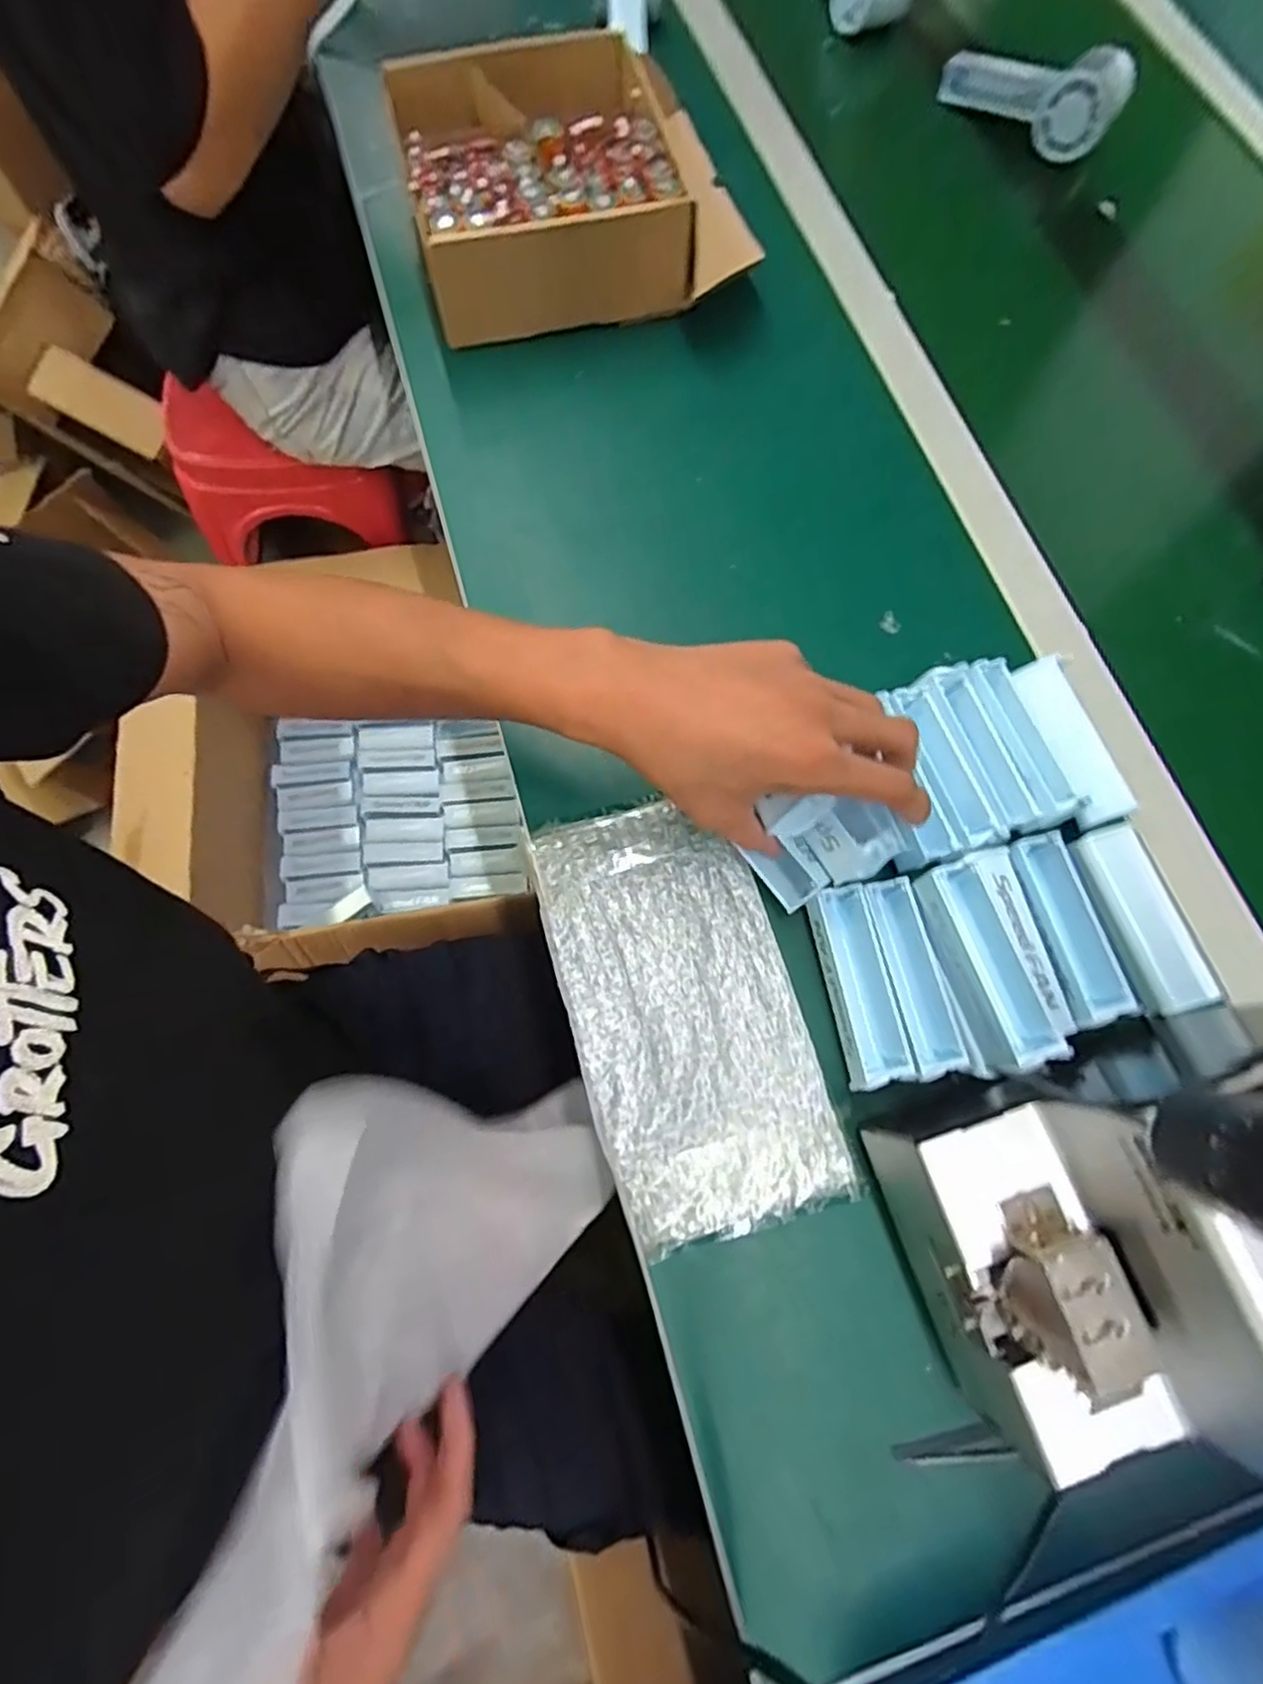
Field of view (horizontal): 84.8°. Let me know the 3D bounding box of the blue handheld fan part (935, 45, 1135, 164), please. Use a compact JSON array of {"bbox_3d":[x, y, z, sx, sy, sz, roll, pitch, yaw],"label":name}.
[{"bbox_3d":[0.352,-0.663,0.613,0.155,0.059,0.068,25,73,7],"label":"blue handheld fan part"}]

